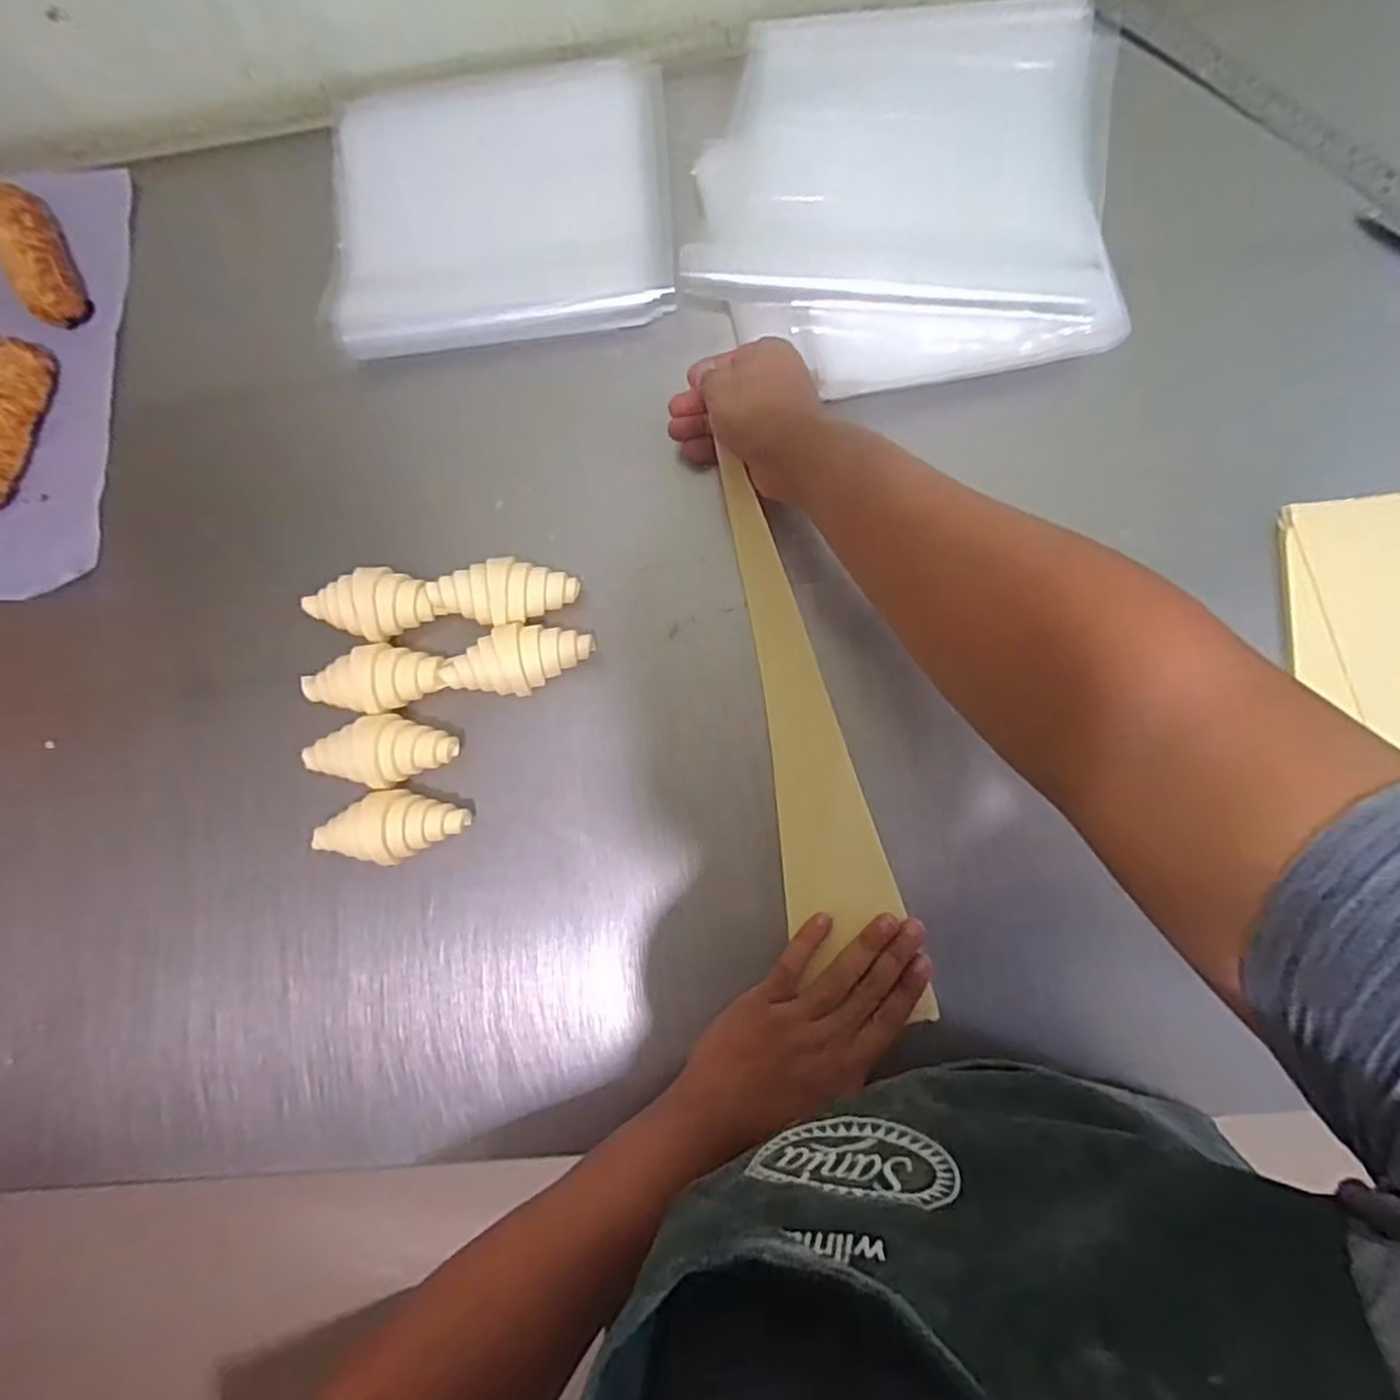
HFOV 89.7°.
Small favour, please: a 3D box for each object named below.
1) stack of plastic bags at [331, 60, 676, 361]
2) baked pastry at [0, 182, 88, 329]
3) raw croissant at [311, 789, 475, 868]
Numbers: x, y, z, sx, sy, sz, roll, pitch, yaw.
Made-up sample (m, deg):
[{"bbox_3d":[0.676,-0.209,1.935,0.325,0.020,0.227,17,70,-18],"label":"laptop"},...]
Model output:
[{"bbox_3d":[-0.147,-0.370,0.525,0.245,0.021,0.212,-4,83,5],"label":"stack of plastic bags"},{"bbox_3d":[-0.535,-0.366,0.562,0.038,0.034,0.133,-27,82,2],"label":"baked pastry"},{"bbox_3d":[-0.209,0.086,0.472,0.104,0.040,0.048,-3,83,5],"label":"raw croissant"}]

